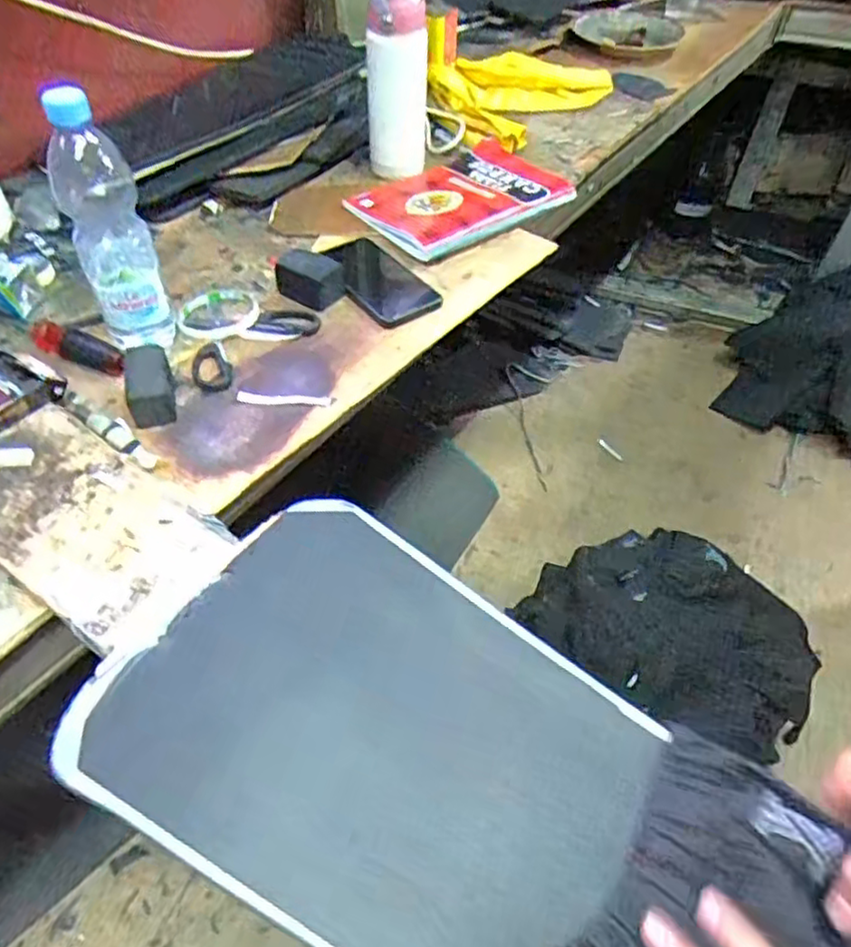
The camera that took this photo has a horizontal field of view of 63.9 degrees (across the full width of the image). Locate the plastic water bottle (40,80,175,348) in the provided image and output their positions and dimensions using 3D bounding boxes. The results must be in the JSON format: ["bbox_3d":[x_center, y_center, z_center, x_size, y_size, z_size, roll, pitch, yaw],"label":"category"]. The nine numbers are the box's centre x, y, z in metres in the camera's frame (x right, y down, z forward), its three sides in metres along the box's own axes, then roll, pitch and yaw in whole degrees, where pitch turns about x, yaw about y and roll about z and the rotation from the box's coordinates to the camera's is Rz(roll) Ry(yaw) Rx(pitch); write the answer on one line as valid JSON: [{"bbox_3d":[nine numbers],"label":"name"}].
[{"bbox_3d":[-0.286,-0.213,0.622,0.067,0.233,0.058,-16,54,-14],"label":"plastic water bottle"}]

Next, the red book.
[{"bbox_3d":[0.043,-0.360,0.883,0.253,0.025,0.188,-37,56,-27],"label":"red book"}]

